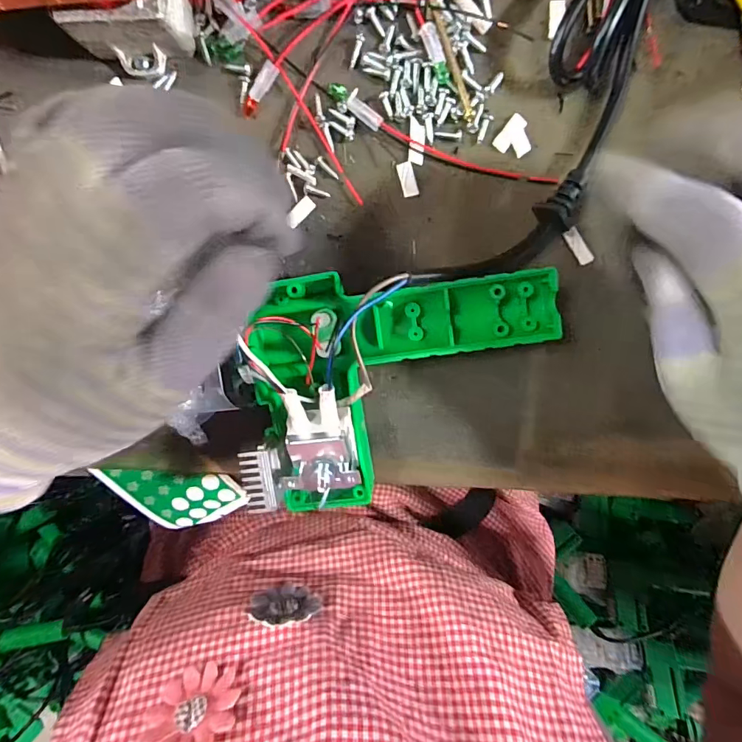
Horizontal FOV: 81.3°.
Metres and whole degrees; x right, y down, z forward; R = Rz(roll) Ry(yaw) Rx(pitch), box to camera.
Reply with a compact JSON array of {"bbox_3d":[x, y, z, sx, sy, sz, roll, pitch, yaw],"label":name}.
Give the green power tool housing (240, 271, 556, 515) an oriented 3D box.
[{"bbox_3d":[0.014,0.007,0.216,0.151,0.051,0.114,-8,100,2],"label":"green power tool housing"}]

